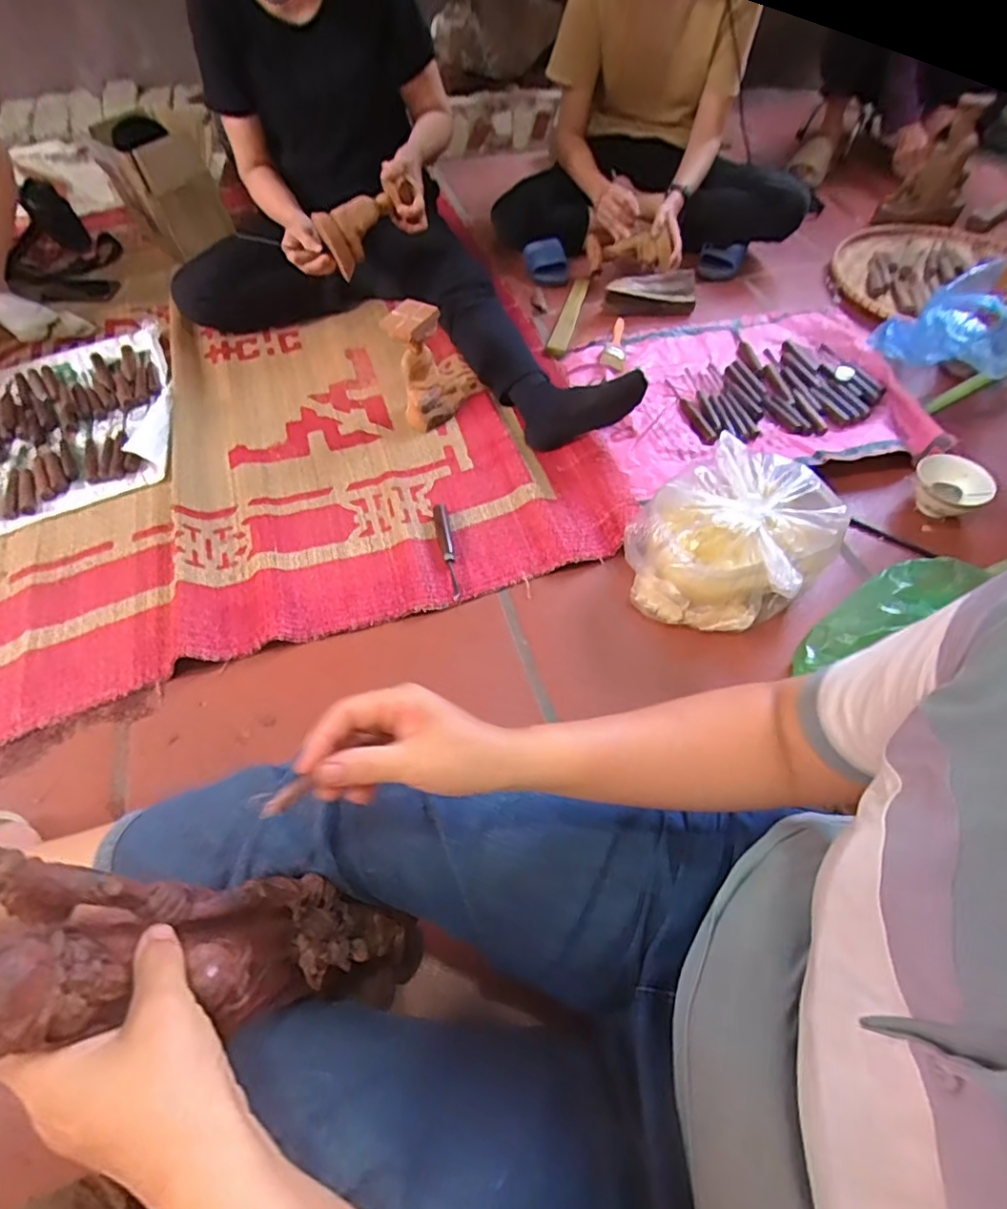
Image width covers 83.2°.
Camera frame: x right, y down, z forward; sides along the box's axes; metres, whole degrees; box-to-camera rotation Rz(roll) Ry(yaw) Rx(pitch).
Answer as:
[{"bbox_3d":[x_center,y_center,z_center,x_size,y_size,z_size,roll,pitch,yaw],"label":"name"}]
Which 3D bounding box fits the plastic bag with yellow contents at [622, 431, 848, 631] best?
[{"bbox_3d":[0.315,-0.084,0.791,0.262,0.147,0.217,-38,65,-24],"label":"plastic bag with yellow contents"}]

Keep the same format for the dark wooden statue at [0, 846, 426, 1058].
[{"bbox_3d":[-0.151,0.220,0.364,0.055,0.398,0.076,-16,55,15],"label":"dark wooden statue"}]

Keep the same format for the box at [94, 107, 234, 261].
[{"bbox_3d":[-0.780,-0.970,1.311,0.198,0.226,0.172,-31,62,-20],"label":"box"}]

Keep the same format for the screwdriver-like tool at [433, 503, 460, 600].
[{"bbox_3d":[-0.084,-0.083,0.850,0.022,0.021,0.177,-9,57,-7],"label":"screwdriver-like tool"}]

